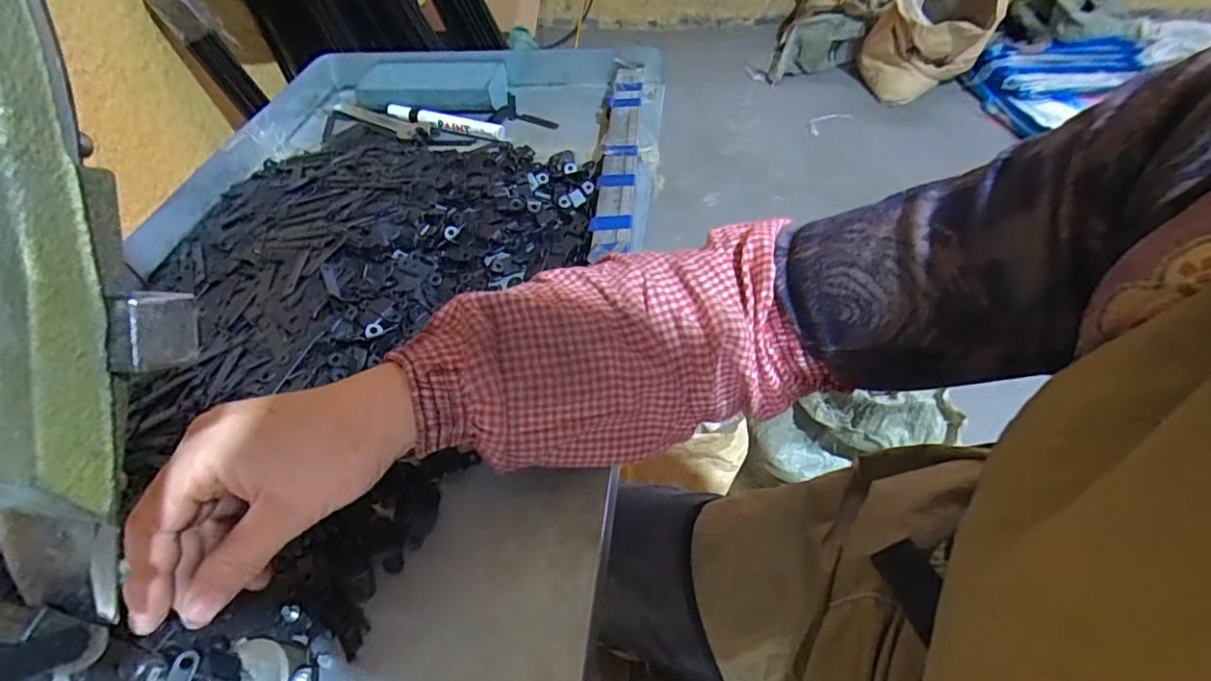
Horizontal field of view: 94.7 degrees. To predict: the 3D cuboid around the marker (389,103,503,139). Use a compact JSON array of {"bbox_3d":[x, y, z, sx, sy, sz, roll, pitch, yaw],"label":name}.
[{"bbox_3d":[-0.171,-0.232,0.584,0.140,0.013,0.018,16,53,17],"label":"marker"}]

